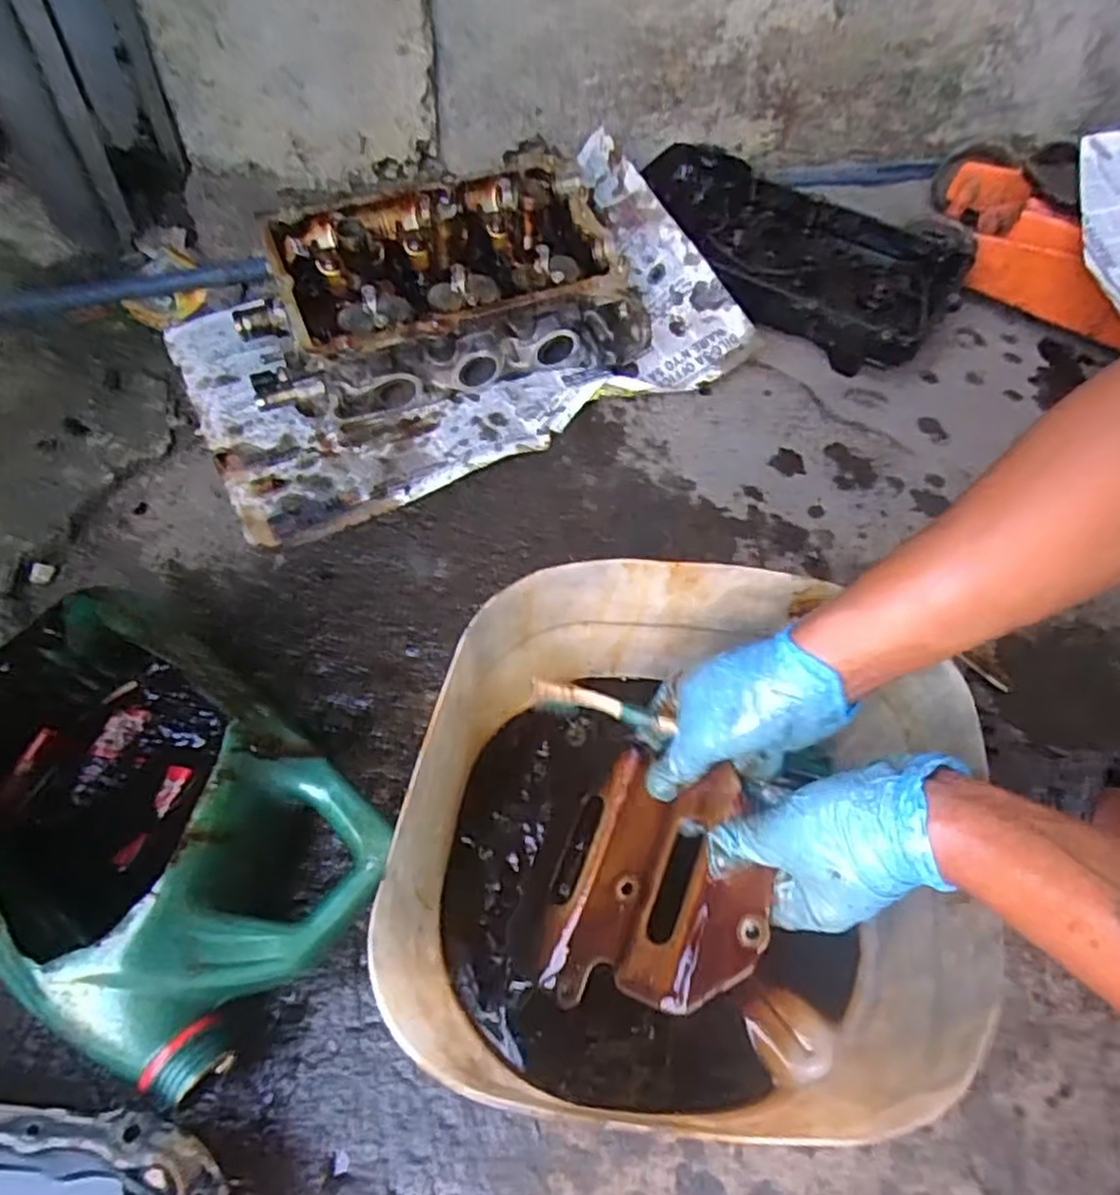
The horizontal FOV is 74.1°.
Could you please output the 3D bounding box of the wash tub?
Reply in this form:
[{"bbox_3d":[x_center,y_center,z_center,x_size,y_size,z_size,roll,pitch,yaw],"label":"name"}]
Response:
[{"bbox_3d":[0.075,0.144,0.449,0.287,0.166,0.286,3,57,-4],"label":"wash tub"}]

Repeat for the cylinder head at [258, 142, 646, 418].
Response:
[{"bbox_3d":[-0.099,-0.282,0.722,0.320,0.136,0.223,-18,61,-16],"label":"cylinder head"}]

